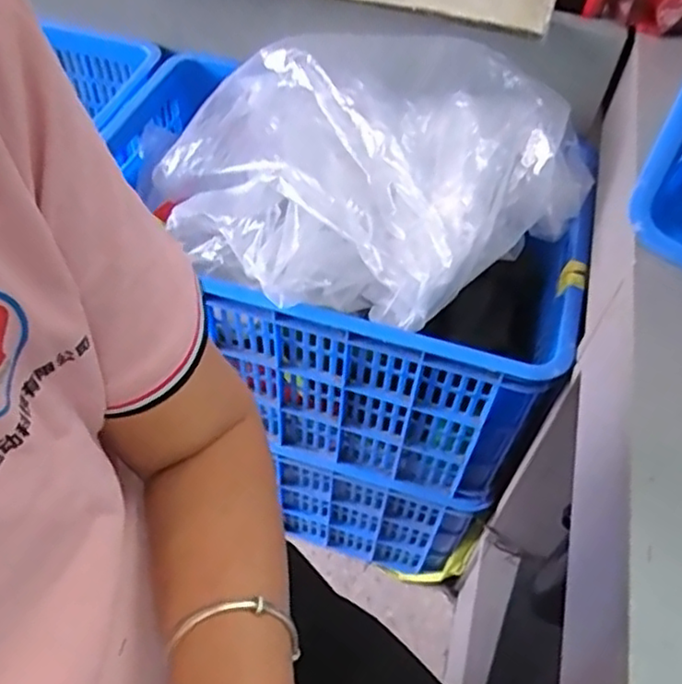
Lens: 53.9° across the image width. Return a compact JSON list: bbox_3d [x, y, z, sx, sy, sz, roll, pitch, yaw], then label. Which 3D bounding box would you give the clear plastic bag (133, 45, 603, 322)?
[{"bbox_3d":[-0.001,-0.196,0.750,0.454,0.151,0.350,31,56,20],"label":"clear plastic bag"}]

